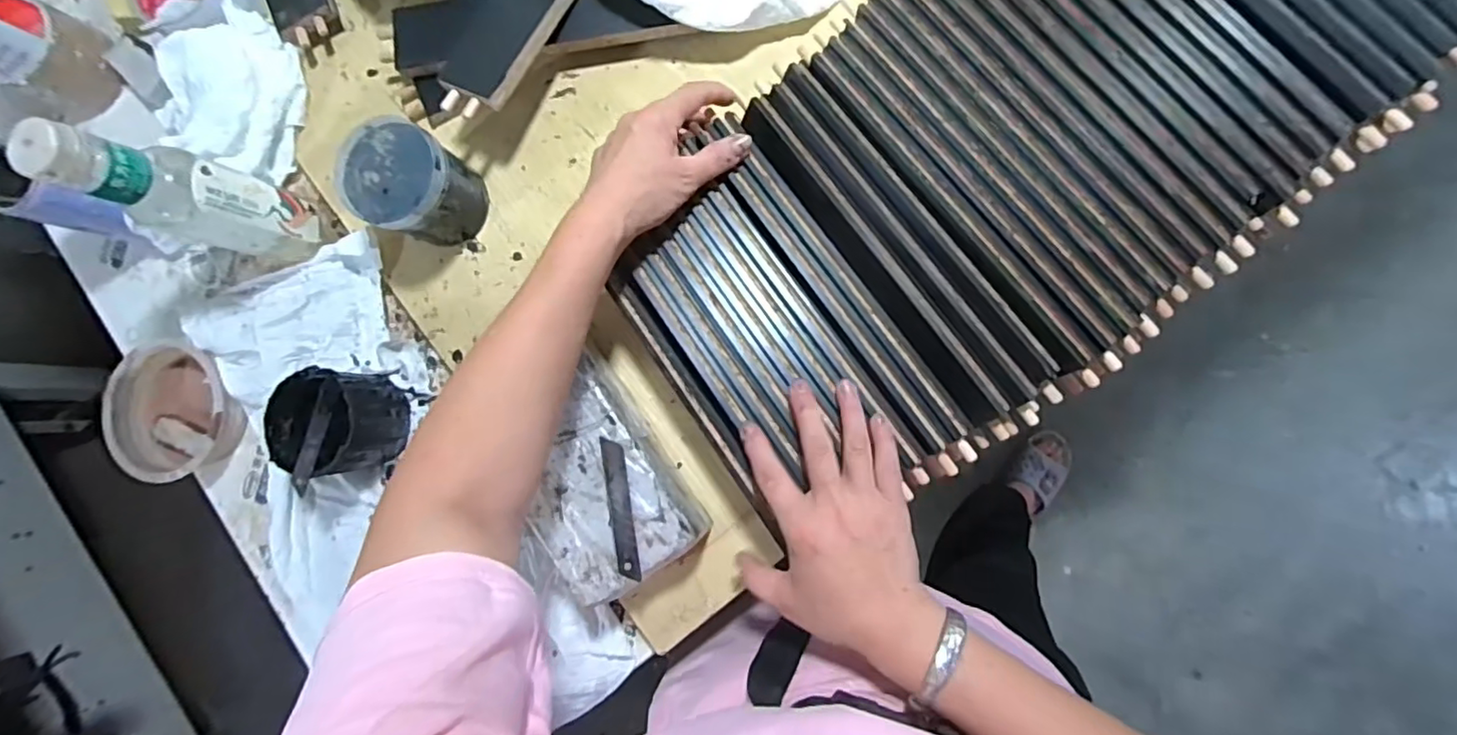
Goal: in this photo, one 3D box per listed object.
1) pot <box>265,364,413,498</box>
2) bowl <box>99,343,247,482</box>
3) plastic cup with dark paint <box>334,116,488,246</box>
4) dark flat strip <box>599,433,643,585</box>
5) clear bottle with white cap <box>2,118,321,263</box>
[{"bbox_3d":[-0.329,0.049,0.521,0.081,0.072,0.087,-1,87,10],"label":"pot"},{"bbox_3d":[-0.502,0.039,0.577,0.110,0.054,0.121,-1,87,10],"label":"bowl"},{"bbox_3d":[-0.252,-0.147,0.503,0.079,0.086,0.077,-1,87,10],"label":"plastic cup with dark paint"},{"bbox_3d":[-0.076,0.099,0.438,0.018,0.004,0.096,-10,84,15],"label":"dark flat strip"},{"bbox_3d":[-0.421,-0.133,0.489,0.058,0.201,0.069,21,90,10],"label":"clear bottle with white cap"}]

